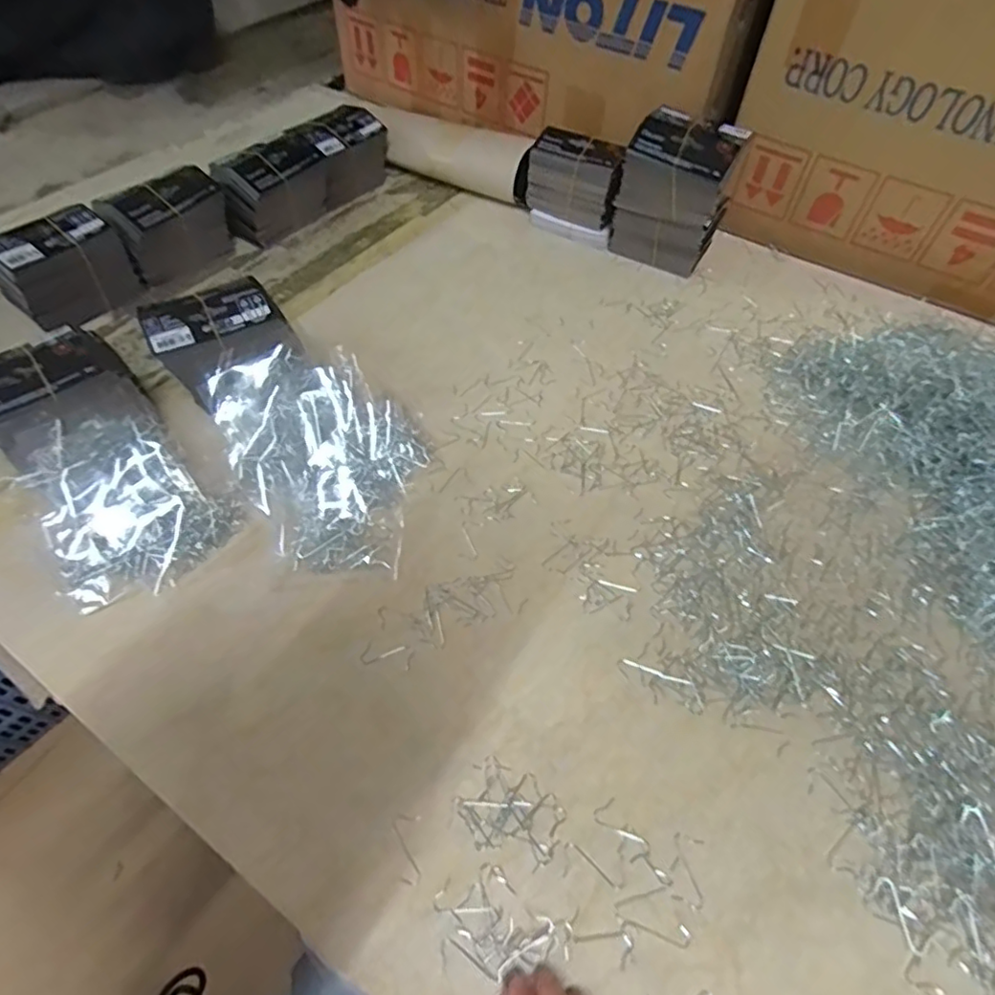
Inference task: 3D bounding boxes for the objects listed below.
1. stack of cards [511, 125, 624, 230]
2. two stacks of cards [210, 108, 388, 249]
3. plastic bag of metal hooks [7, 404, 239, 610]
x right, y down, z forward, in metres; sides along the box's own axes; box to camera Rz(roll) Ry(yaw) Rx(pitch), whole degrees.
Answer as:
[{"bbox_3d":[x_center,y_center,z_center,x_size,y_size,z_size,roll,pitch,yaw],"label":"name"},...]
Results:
[{"bbox_3d":[0.089,-0.366,0.697,0.132,0.092,0.055,32,59,18],"label":"stack of cards"},{"bbox_3d":[-0.230,-0.381,0.697,0.069,0.087,0.232,32,59,18],"label":"two stacks of cards"},{"bbox_3d":[-0.277,0.004,0.430,0.142,0.044,0.119,35,60,20],"label":"plastic bag of metal hooks"}]

